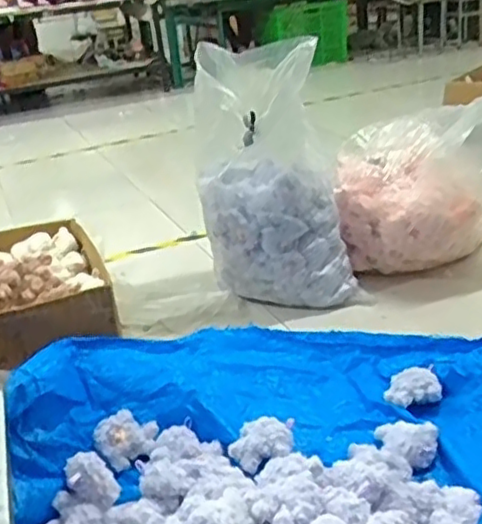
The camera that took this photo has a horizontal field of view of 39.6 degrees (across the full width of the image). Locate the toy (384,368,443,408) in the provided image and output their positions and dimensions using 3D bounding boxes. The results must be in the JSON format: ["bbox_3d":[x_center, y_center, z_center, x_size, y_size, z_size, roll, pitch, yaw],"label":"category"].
[{"bbox_3d":[0.388,0.283,1.522,0.125,0.069,0.087,-7,25,-3],"label":"toy"}]

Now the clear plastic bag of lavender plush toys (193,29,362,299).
[{"bbox_3d":[0.090,-0.228,1.900,0.408,0.722,0.299,-7,25,-3],"label":"clear plastic bag of lavender plush toys"}]

